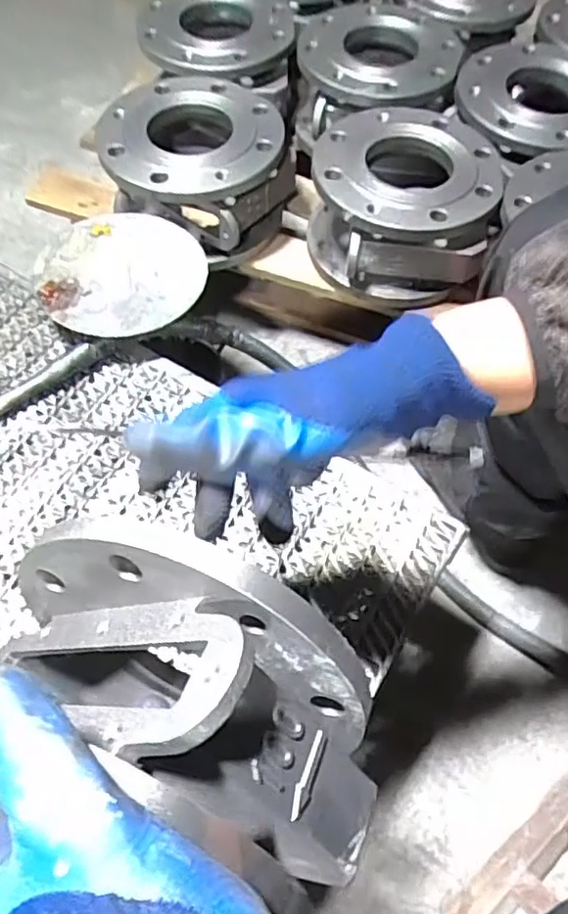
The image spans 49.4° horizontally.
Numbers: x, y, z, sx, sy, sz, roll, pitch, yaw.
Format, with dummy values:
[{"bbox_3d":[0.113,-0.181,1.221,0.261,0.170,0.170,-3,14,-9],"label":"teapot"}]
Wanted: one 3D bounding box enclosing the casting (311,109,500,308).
[{"bbox_3d":[0.144,-0.310,0.768,0.218,0.125,0.212,6,59,2],"label":"casting"}]

